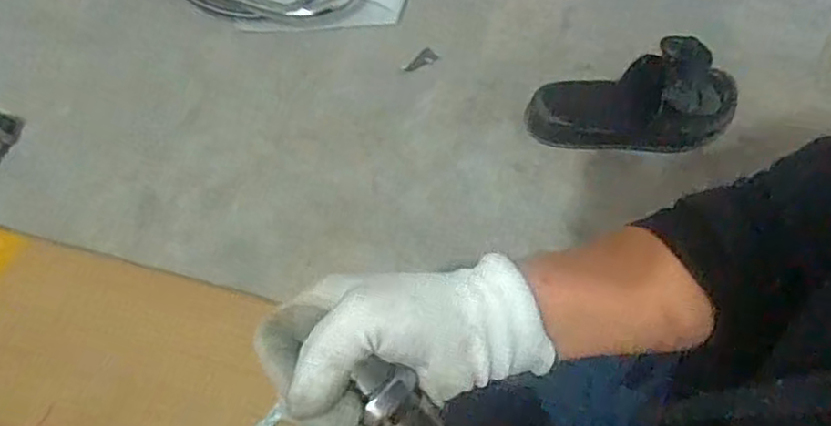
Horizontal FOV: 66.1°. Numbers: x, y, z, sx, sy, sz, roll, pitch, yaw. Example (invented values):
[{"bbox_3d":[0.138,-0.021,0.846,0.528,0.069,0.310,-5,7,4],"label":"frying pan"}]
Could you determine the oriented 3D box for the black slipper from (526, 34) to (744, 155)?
[{"bbox_3d":[0.244,-0.127,0.744,0.227,0.062,0.103,-8,64,11],"label":"black slipper"}]

